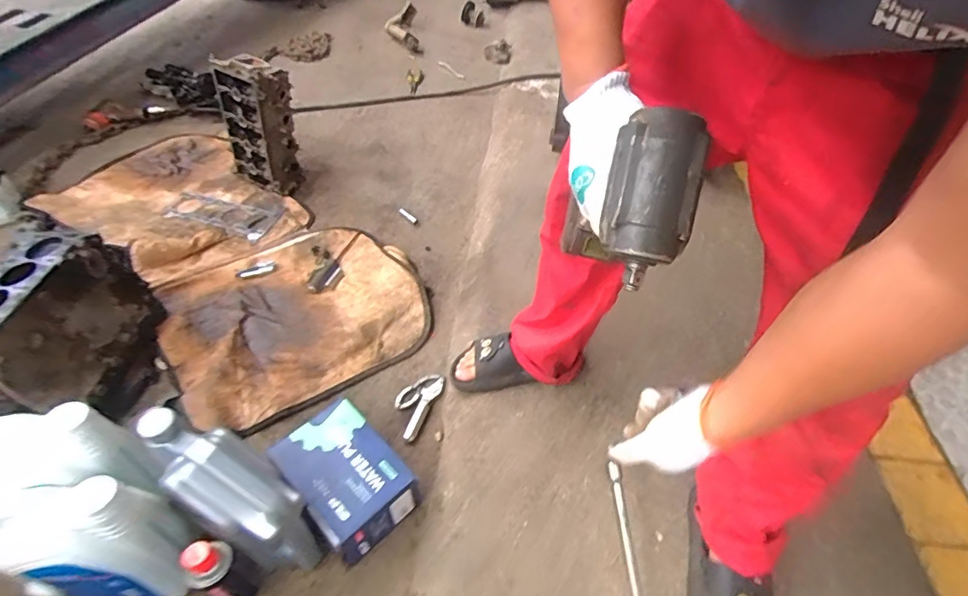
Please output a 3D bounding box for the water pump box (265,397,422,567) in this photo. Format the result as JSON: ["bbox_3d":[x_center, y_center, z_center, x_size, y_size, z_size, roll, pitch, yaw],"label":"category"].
[{"bbox_3d":[-0.243,0.315,0.880,0.218,0.123,0.163,36,54,28],"label":"water pump box"}]

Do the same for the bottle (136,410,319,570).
[{"bbox_3d":[-0.381,0.300,0.769,0.234,0.298,0.103,30,52,24],"label":"bottle"}]

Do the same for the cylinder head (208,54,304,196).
[{"bbox_3d":[-0.658,-0.512,1.480,0.198,0.352,0.136,29,51,23],"label":"cylinder head"}]

